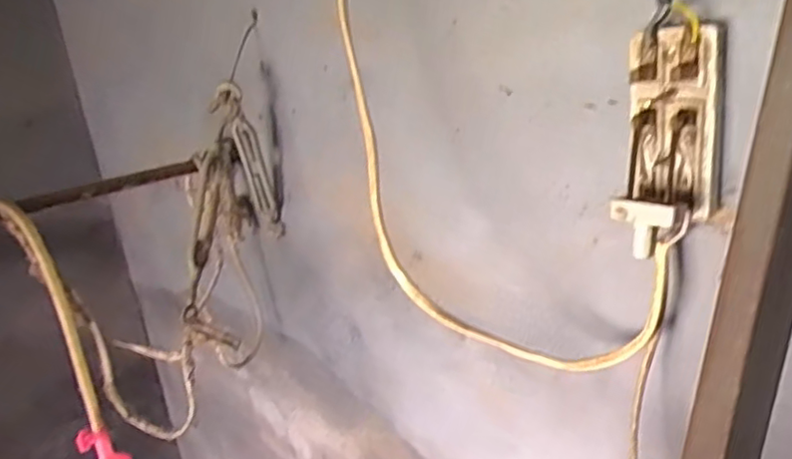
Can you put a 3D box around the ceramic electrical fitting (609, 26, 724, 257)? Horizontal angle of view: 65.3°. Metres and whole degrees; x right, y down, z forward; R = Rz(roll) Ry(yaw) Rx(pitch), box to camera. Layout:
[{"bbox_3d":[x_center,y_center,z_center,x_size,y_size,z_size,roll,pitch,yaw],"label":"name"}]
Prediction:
[{"bbox_3d":[0.195,-0.063,0.446,0.067,0.150,0.047,4,22,32],"label":"ceramic electrical fitting"}]

